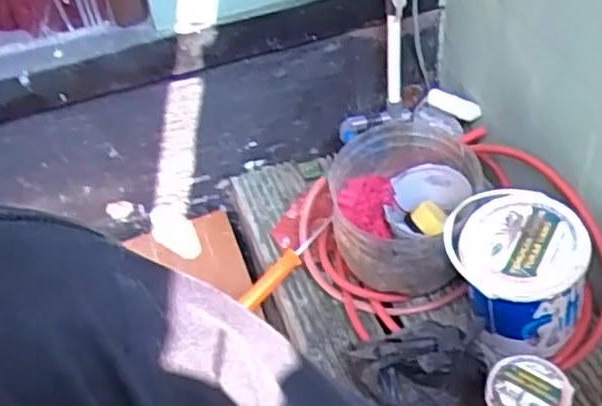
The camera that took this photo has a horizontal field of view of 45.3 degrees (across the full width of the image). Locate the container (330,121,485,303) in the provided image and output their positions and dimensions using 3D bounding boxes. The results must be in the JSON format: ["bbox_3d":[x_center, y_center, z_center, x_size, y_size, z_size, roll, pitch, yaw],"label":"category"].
[{"bbox_3d":[0.176,0.013,1.256,0.260,0.180,0.268,3,47,10],"label":"container"}]

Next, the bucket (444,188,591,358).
[{"bbox_3d":[0.336,0.111,1.139,0.213,0.190,0.178,11,49,17],"label":"bucket"}]

